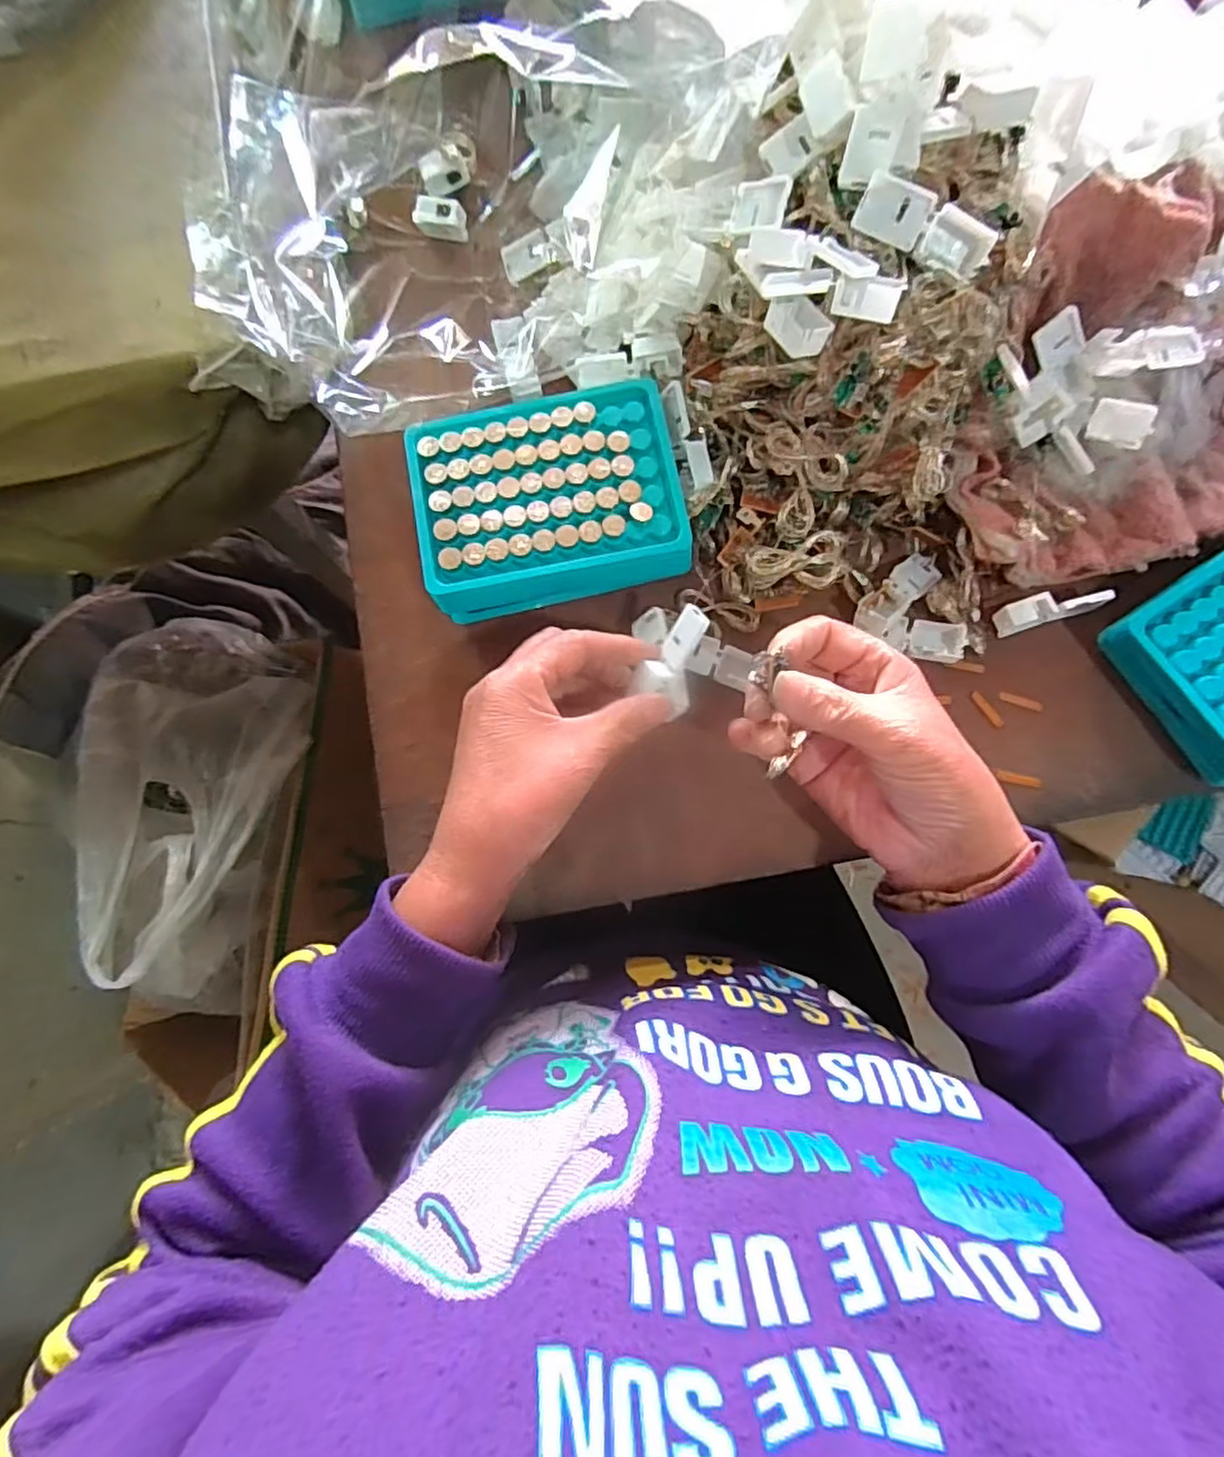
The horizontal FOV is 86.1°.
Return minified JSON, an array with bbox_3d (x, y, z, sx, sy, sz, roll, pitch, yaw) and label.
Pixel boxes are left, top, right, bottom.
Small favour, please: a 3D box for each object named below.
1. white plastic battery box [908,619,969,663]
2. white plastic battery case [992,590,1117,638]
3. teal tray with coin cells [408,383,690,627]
[{"bbox_3d":[0.171,-0.045,0.343,0.028,0.010,0.020,10,83,2],"label":"white plastic battery box"},{"bbox_3d":[0.230,-0.064,0.342,0.053,0.014,0.015,-17,82,-1],"label":"white plastic battery case"},{"bbox_3d":[-0.032,-0.118,0.336,0.130,0.035,0.098,-12,82,-1],"label":"teal tray with coin cells"}]

